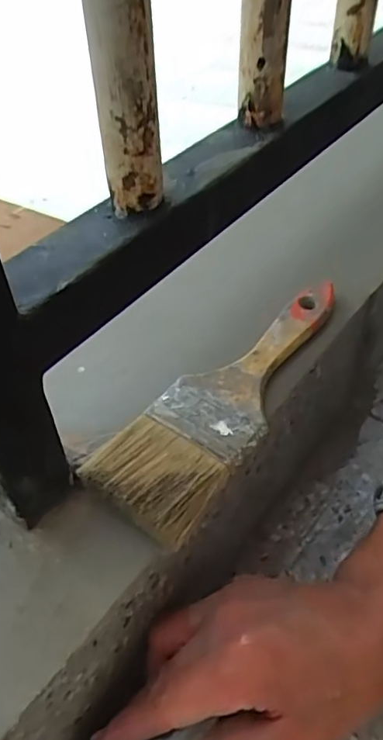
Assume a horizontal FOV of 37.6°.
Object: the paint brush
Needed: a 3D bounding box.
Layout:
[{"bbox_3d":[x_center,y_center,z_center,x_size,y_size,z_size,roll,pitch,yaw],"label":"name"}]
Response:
[{"bbox_3d":[0.025,0.012,0.333,0.062,0.020,0.201,27,53,25],"label":"paint brush"}]

